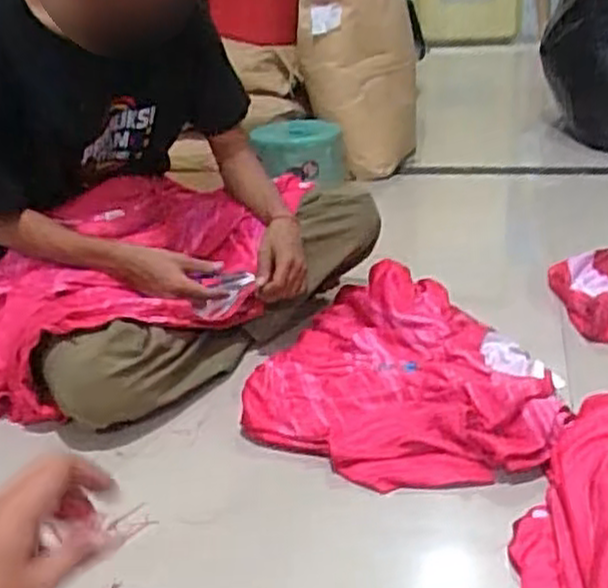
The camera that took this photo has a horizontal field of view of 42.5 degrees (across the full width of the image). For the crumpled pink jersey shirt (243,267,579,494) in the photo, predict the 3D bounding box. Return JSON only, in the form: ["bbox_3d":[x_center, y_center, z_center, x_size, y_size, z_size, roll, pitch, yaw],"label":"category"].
[{"bbox_3d":[0.149,0.088,1.088,0.382,0.057,0.489,3,26,14],"label":"crumpled pink jersey shirt"}]

